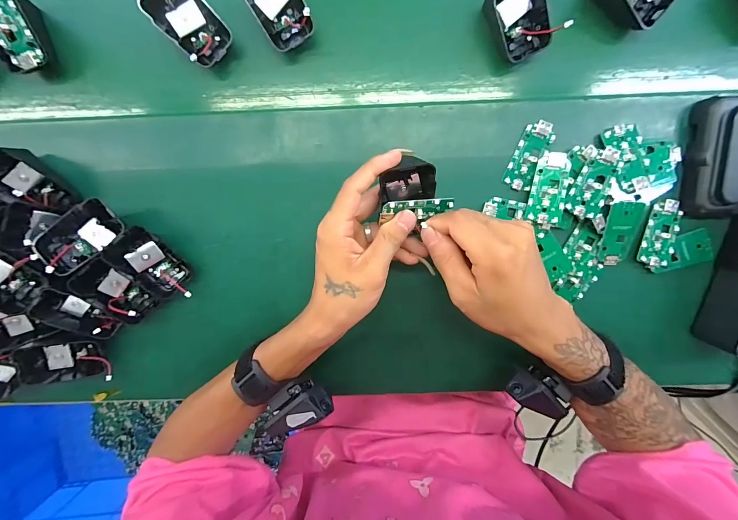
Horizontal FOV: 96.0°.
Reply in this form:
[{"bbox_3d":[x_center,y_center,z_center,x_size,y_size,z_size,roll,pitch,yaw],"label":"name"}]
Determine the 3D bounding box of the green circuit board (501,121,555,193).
[{"bbox_3d":[0.153,-0.100,0.317,0.028,0.007,0.063,25,96,-1],"label":"green circuit board"}]

